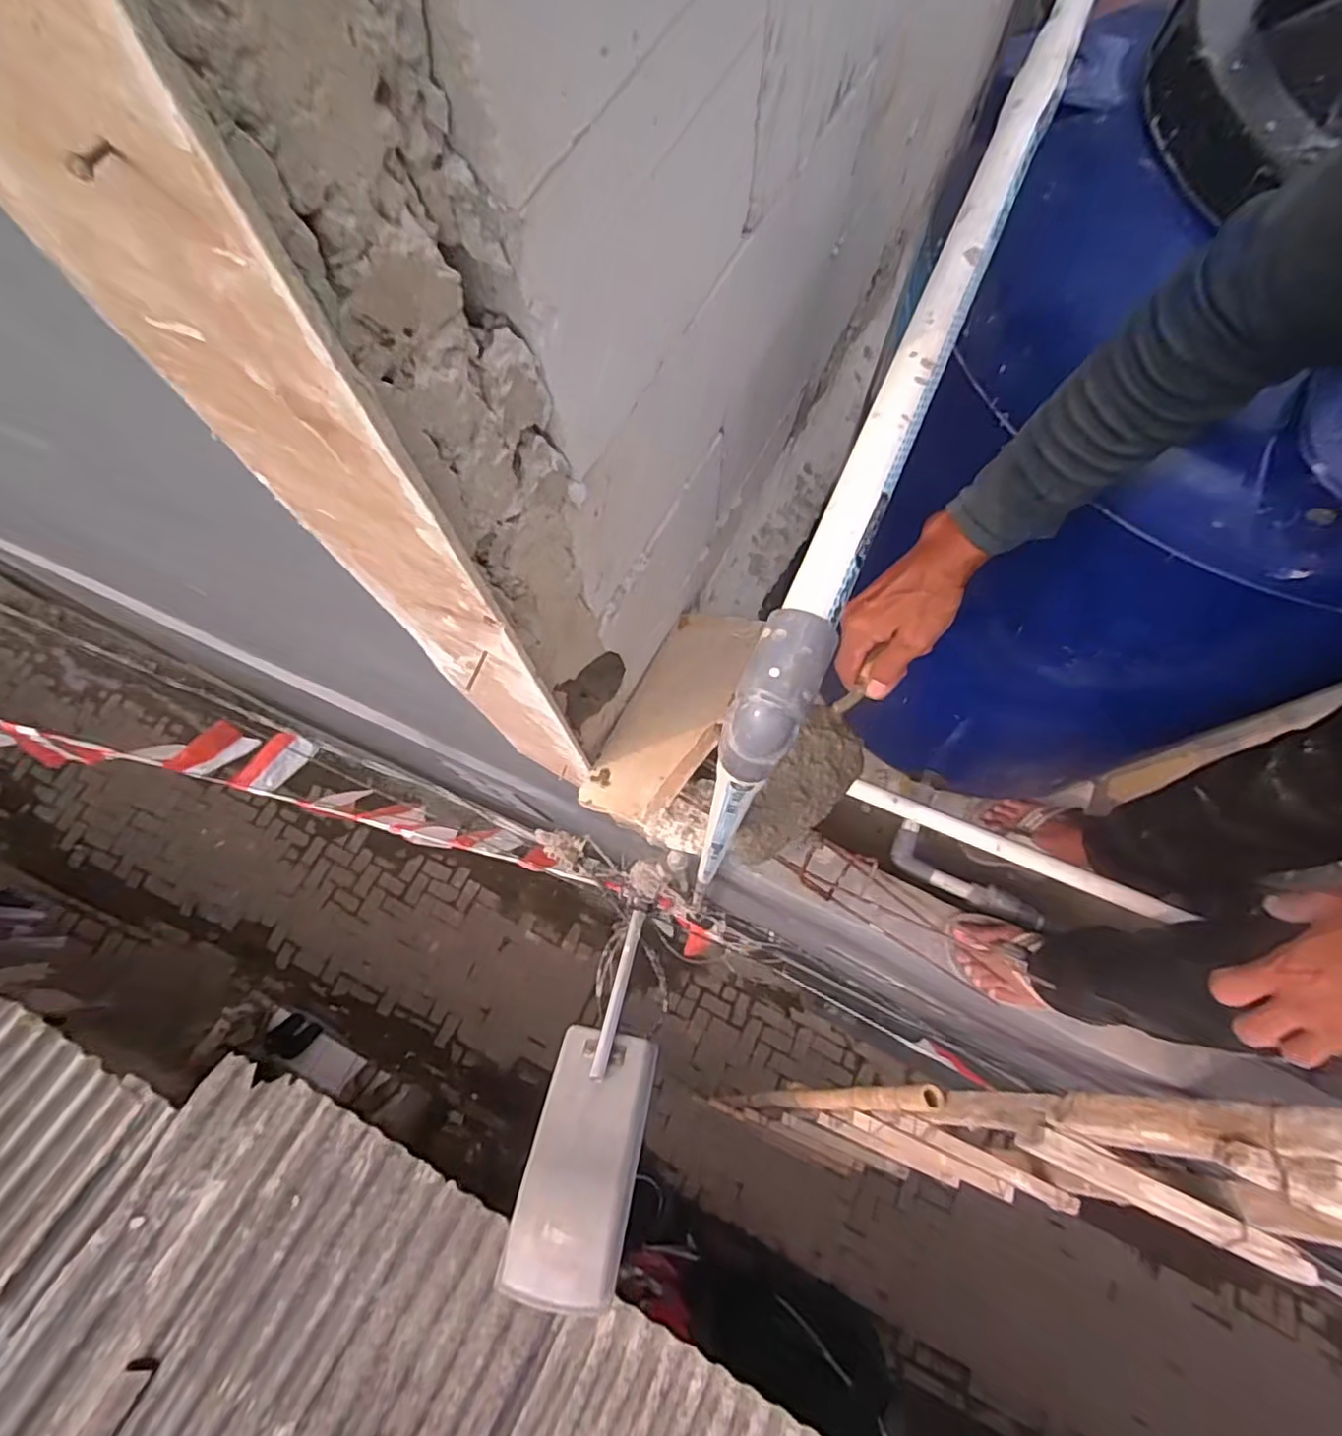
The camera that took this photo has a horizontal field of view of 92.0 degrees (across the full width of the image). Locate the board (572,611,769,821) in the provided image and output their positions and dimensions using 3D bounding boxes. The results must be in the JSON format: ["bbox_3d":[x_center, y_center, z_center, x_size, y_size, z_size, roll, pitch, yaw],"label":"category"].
[{"bbox_3d":[0.006,-0.013,0.895,0.157,0.022,0.333,15,66,36],"label":"board"}]

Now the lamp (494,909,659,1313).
[{"bbox_3d":[-0.091,0.502,0.910,0.142,0.080,0.488,11,44,4],"label":"lamp"}]

